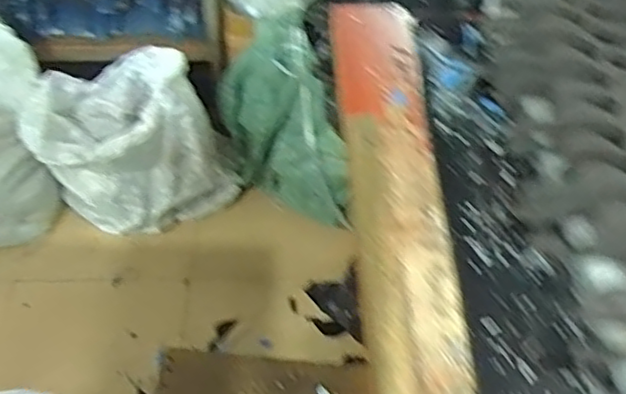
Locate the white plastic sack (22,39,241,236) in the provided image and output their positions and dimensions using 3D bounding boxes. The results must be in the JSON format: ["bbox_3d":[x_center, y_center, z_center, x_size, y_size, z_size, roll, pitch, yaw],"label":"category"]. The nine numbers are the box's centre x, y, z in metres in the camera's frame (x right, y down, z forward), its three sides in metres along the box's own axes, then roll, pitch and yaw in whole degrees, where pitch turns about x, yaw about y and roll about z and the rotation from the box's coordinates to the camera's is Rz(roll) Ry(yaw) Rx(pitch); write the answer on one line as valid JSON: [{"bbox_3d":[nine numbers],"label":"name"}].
[{"bbox_3d":[-0.499,-0.148,1.851,0.526,0.527,0.233,-3,47,-4],"label":"white plastic sack"}]

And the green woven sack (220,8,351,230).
[{"bbox_3d":[-0.060,-0.197,1.843,0.455,0.555,0.148,27,52,22],"label":"green woven sack"}]

